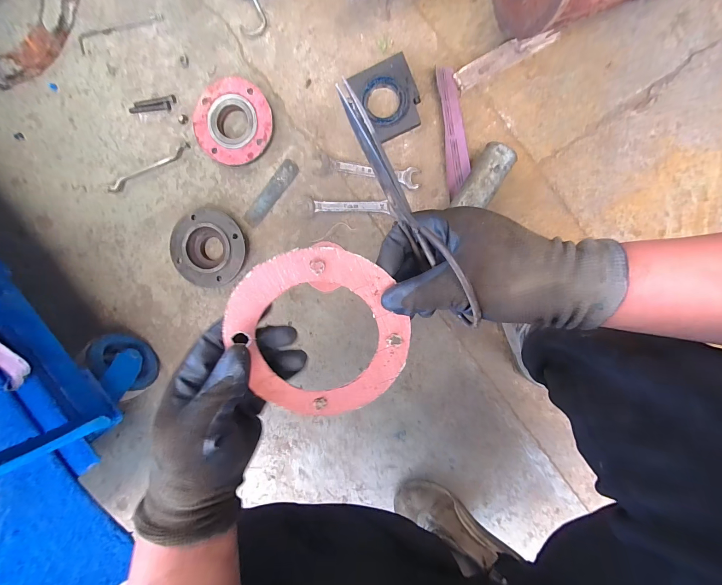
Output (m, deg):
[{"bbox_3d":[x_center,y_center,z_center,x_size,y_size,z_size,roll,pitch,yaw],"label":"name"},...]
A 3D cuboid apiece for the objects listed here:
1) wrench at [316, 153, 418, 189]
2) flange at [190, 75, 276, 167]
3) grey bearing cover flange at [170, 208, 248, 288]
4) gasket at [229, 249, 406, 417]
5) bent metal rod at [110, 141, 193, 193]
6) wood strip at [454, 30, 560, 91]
[{"bbox_3d":[0.014,-0.235,0.593,0.194,0.007,0.038,10,97,4],"label":"wrench"},{"bbox_3d":[-0.245,-0.330,0.594,0.148,0.032,0.157,3,96,5],"label":"flange"},{"bbox_3d":[-0.304,-0.091,0.625,0.145,0.038,0.154,1,96,5],"label":"grey bearing cover flange"},{"bbox_3d":[-0.032,0.039,0.257,0.139,0.006,0.153,-17,110,3],"label":"gasket"},{"bbox_3d":[-0.440,-0.259,0.634,0.192,0.011,0.023,-24,93,7],"label":"bent metal rod"},{"bbox_3d":[0.261,-0.424,0.545,0.186,0.020,0.037,-24,93,7],"label":"wood strip"}]

